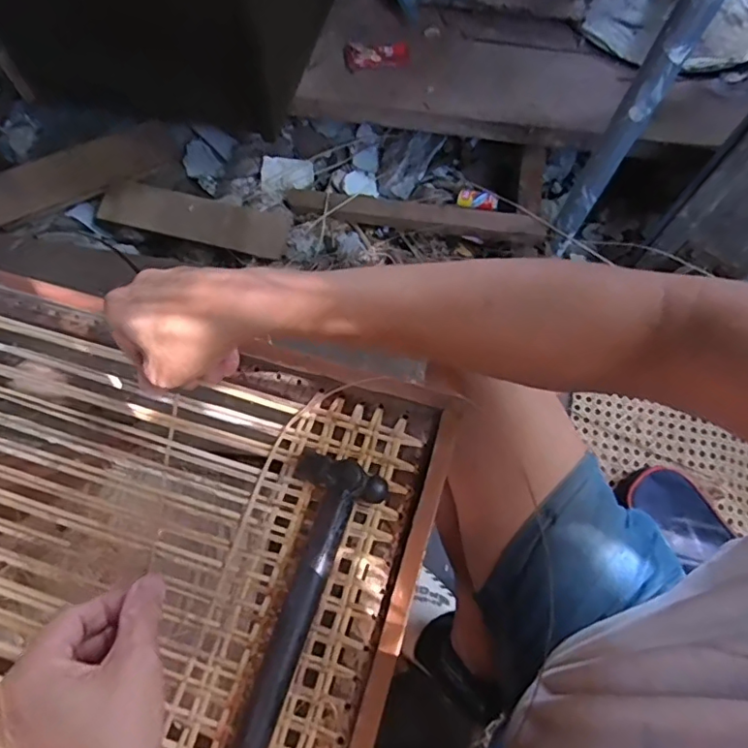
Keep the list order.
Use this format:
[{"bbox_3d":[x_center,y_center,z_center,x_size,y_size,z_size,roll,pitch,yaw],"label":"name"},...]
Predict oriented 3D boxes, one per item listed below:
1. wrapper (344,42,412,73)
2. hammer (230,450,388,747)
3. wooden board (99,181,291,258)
[{"bbox_3d":[0.006,-0.698,1.180,0.144,0.005,0.082,-5,68,-2],"label":"wrapper"},{"bbox_3d":[-0.051,0.156,0.320,0.055,0.022,0.217,17,70,7],"label":"hammer"},{"bbox_3d":[-0.374,-0.334,1.130,0.394,0.016,0.122,12,69,5],"label":"wooden board"}]

